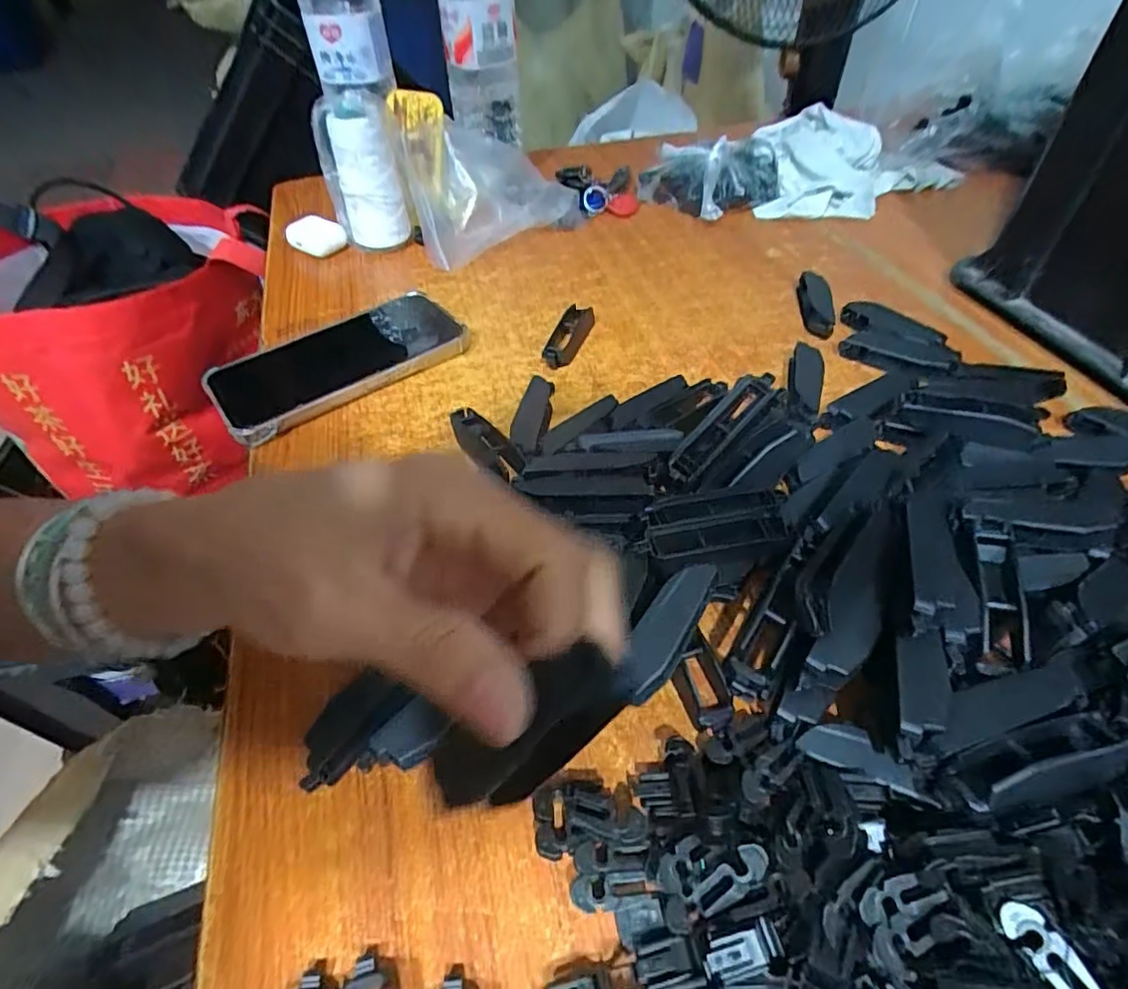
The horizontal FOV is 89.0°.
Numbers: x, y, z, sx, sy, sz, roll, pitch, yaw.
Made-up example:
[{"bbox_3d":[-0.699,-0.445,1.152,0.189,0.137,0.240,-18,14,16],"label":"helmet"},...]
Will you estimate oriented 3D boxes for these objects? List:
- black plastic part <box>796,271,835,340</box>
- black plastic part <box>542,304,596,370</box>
[{"bbox_3d":[0.193,-0.146,0.436,0.019,0.013,0.076,4,48,6],"label":"black plastic part"},{"bbox_3d":[0.002,-0.113,0.412,0.022,0.012,0.066,14,50,14],"label":"black plastic part"}]

